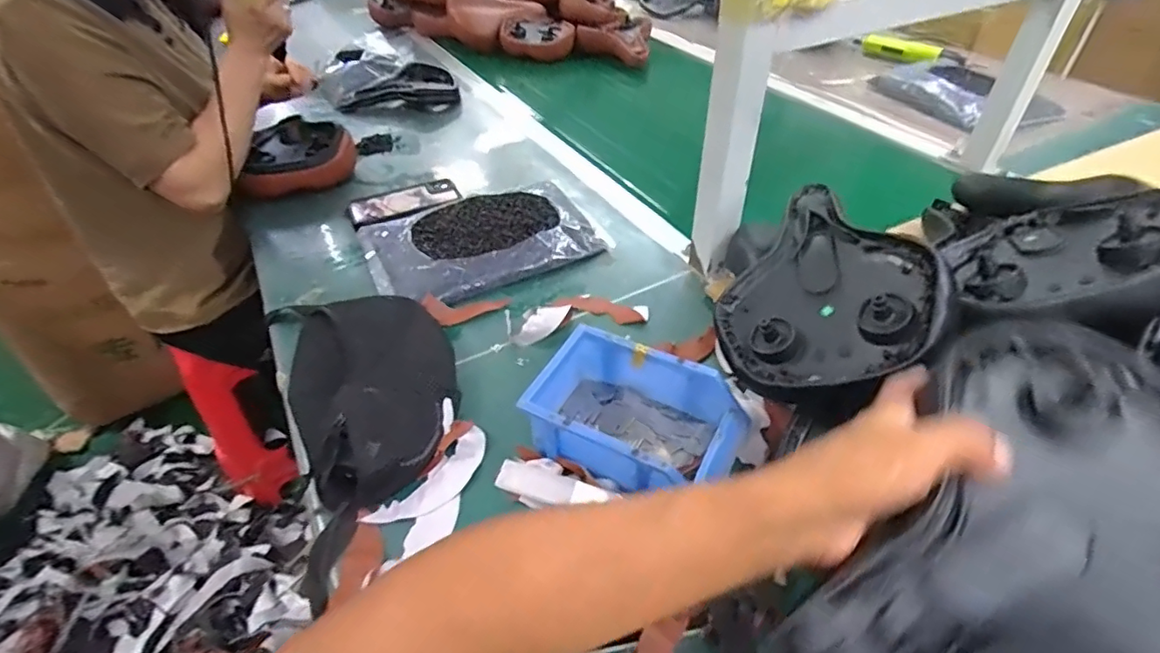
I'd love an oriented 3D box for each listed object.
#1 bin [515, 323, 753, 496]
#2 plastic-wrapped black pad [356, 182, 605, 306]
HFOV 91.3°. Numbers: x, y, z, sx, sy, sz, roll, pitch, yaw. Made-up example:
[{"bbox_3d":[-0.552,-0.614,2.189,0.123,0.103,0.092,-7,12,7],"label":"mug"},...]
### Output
[{"bbox_3d":[0.048,0.086,0.507,0.172,0.074,0.120,20,47,21],"label":"bin"},{"bbox_3d":[-0.135,-0.123,0.778,0.295,0.026,0.215,-18,46,-18],"label":"plastic-wrapped black pad"}]

